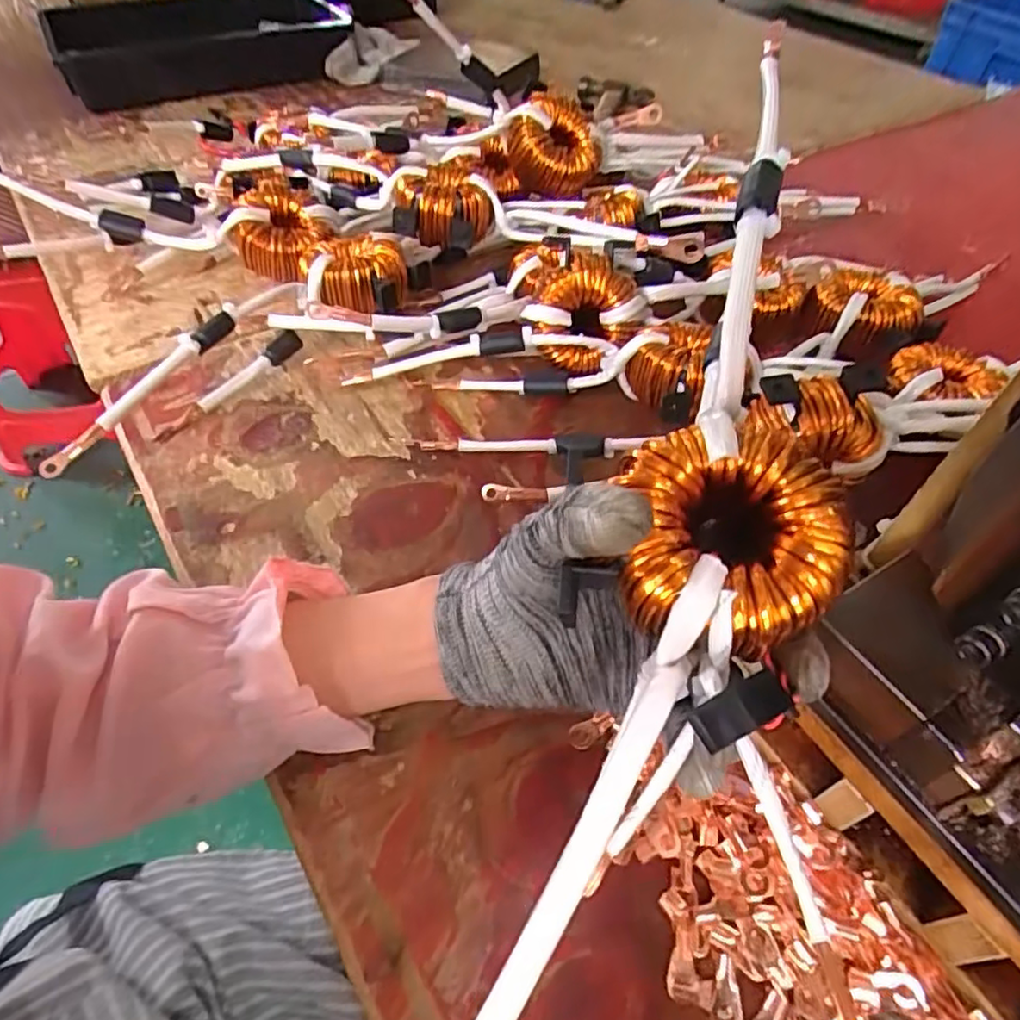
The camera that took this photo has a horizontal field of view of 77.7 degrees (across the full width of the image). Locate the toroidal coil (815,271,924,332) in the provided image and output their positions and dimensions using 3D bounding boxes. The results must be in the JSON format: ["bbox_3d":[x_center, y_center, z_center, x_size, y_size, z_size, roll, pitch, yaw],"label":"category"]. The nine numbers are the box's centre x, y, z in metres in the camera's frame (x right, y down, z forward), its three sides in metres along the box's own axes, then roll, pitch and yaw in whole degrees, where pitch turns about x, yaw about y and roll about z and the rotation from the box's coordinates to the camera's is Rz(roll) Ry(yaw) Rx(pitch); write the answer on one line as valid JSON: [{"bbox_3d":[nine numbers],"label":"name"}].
[{"bbox_3d":[0.275,-0.158,0.488,0.076,0.027,0.061,22,54,15],"label":"toroidal coil"}]

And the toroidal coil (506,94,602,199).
[{"bbox_3d":[0.038,-0.302,0.528,0.076,0.056,0.058,-2,51,-3],"label":"toroidal coil"}]

